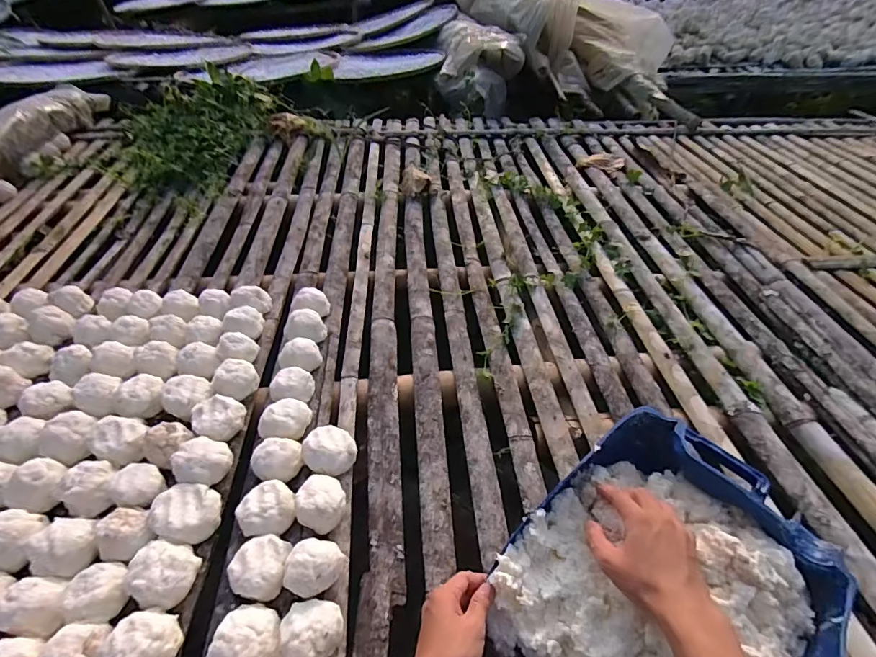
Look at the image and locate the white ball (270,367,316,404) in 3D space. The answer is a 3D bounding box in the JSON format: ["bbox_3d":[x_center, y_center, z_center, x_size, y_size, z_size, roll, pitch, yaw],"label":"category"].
[{"bbox_3d":[-0.256,0.101,0.777,0.064,0.040,0.065,-1,46,1],"label":"white ball"}]

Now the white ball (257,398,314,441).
[{"bbox_3d":[-0.254,0.149,0.726,0.067,0.045,0.071,-1,46,1],"label":"white ball"}]

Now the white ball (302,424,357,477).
[{"bbox_3d":[-0.166,0.195,0.688,0.075,0.059,0.070,0,47,0],"label":"white ball"}]

